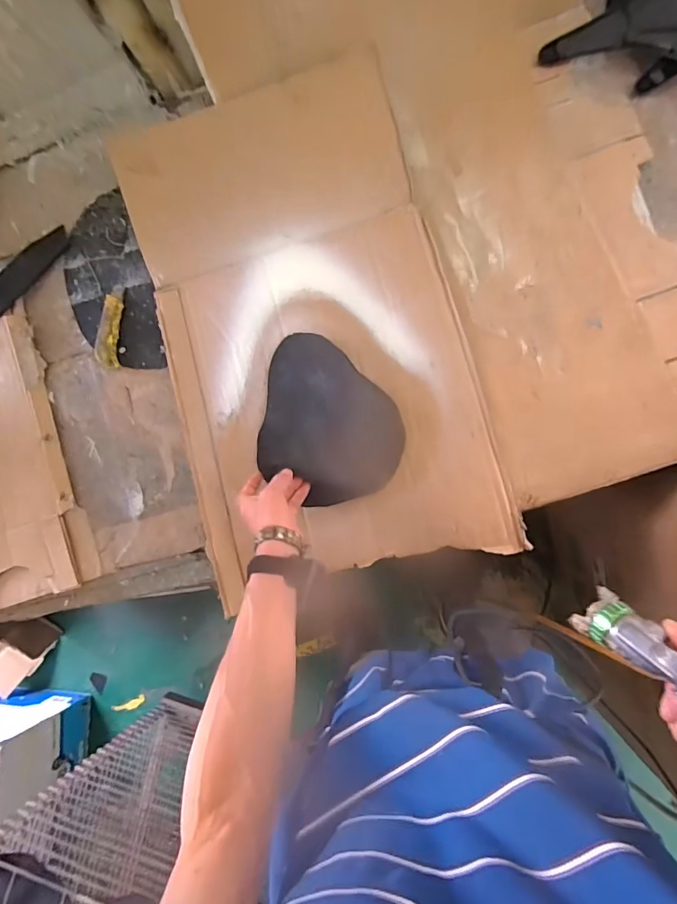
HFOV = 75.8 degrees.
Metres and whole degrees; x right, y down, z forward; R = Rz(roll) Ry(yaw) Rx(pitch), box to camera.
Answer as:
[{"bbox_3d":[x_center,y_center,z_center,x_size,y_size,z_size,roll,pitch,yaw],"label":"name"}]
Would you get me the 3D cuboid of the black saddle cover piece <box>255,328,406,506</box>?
[{"bbox_3d":[-0.009,-0.046,0.677,0.212,0.037,0.247,5,86,9],"label":"black saddle cover piece"}]

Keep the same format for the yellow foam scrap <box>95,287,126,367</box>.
[{"bbox_3d":[-0.389,-0.215,0.741,0.039,0.025,0.147,-1,85,8],"label":"yellow foam scrap"}]

